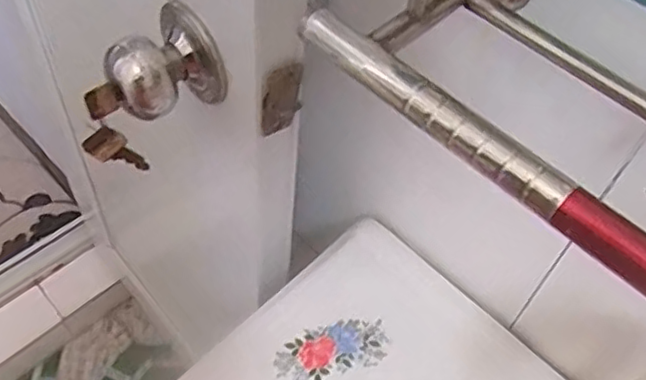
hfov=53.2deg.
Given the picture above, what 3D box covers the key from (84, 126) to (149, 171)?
[{"bbox_3d":[-0.140,-0.026,0.448,0.025,0.054,0.010,-37,59,6],"label":"key"}]

